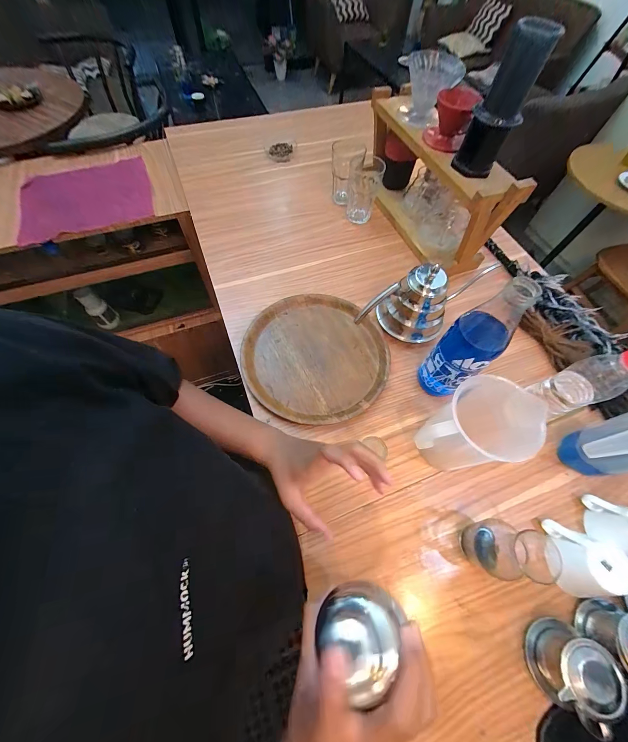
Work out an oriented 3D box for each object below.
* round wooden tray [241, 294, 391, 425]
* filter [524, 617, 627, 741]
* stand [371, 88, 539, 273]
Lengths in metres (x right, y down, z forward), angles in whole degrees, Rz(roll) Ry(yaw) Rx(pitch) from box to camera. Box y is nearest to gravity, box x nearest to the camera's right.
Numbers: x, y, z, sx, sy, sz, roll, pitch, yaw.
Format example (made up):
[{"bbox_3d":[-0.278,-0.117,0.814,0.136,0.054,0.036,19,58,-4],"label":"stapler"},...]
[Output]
[{"bbox_3d":[0.005,-0.035,0.594,0.283,0.022,0.286,1,62,-2],"label":"round wooden tray"},{"bbox_3d":[0.336,0.383,0.371,0.075,0.064,0.089,37,68,13],"label":"filter"},{"bbox_3d":[0.270,-0.457,0.700,0.143,0.222,0.434,-23,65,-14],"label":"stand"}]

